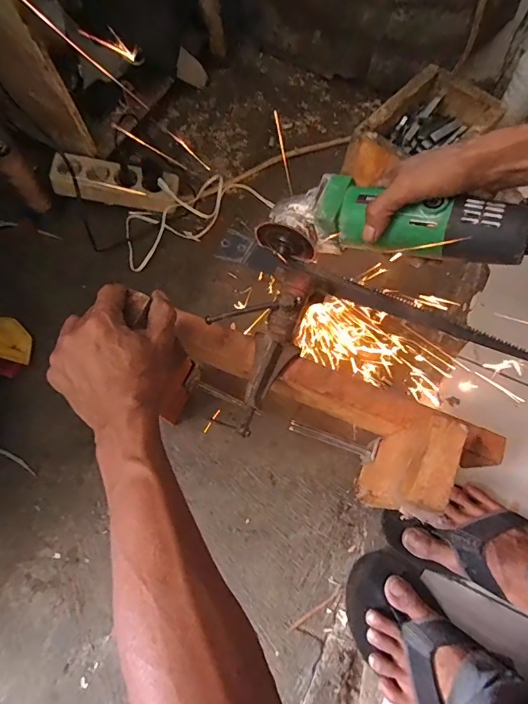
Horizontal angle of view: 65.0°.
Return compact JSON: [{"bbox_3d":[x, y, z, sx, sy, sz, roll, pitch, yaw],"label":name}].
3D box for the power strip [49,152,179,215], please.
[{"bbox_3d":[-0.246,-0.281,0.695,0.197,0.045,0.063,9,71,-11],"label":"power strip"}]

